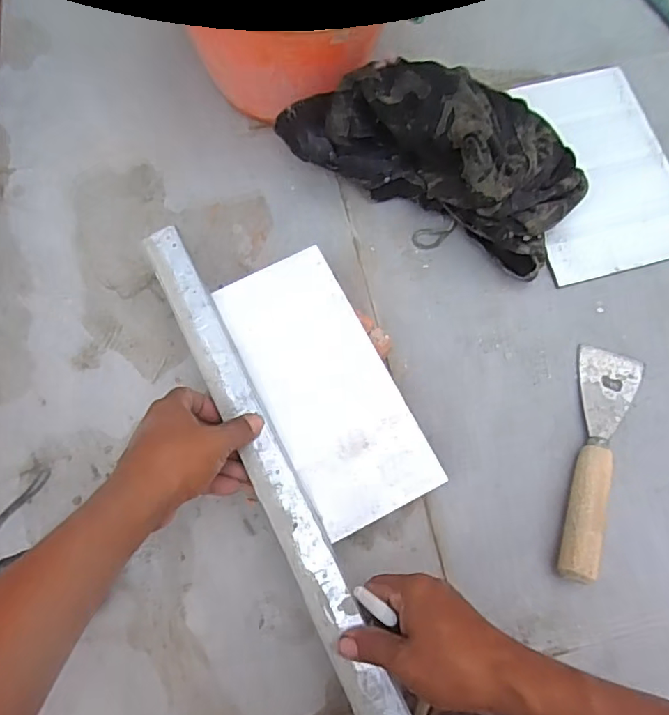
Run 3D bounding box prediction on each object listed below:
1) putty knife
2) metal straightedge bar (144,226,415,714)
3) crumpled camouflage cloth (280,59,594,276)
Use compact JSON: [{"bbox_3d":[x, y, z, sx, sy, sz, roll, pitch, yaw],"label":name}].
[{"bbox_3d":[0.256,0.095,0.511,0.057,0.037,0.225,16,75,3],"label":"putty knife"},{"bbox_3d":[-0.050,0.099,0.443,0.037,0.013,0.490,-25,75,-8],"label":"metal straightedge bar"},{"bbox_3d":[0.104,-0.219,0.543,0.302,0.127,0.144,26,75,6],"label":"crumpled camouflage cloth"}]

